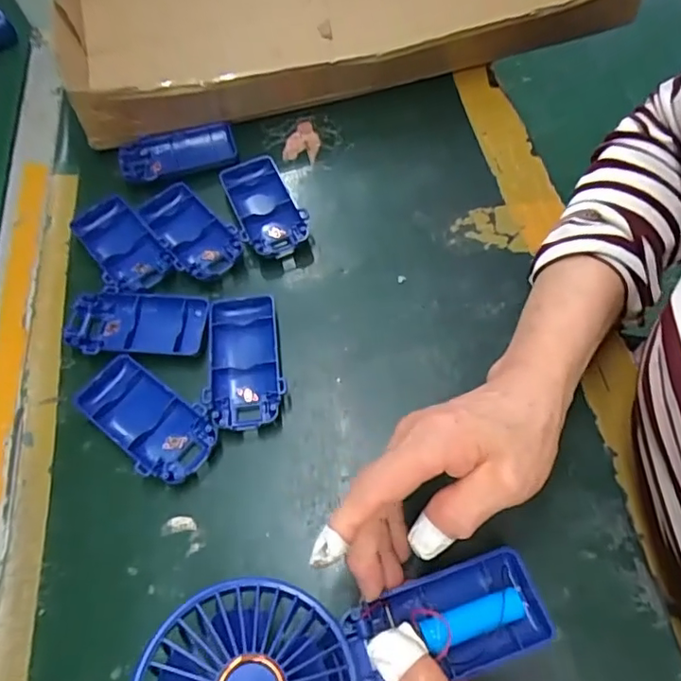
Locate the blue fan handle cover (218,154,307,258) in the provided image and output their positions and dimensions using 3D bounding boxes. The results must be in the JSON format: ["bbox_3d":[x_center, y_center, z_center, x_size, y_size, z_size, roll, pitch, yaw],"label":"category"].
[{"bbox_3d":[-0.060,-0.104,0.421,0.047,0.013,0.091,-25,63,-9],"label":"blue fan handle cover"}]

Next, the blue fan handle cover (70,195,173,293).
[{"bbox_3d":[-0.165,-0.073,0.412,0.046,0.014,0.094,-33,65,-14],"label":"blue fan handle cover"}]

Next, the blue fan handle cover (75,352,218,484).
[{"bbox_3d":[-0.121,0.050,0.346,0.097,0.016,0.048,30,68,18],"label":"blue fan handle cover"}]

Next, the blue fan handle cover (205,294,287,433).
[{"bbox_3d":[-0.062,0.012,0.362,0.046,0.017,0.095,-6,62,0],"label":"blue fan handle cover"}]

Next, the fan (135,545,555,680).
[{"bbox_3d":[0.007,0.135,0.236,0.178,0.035,0.081,-7,60,-22],"label":"fan"}]

